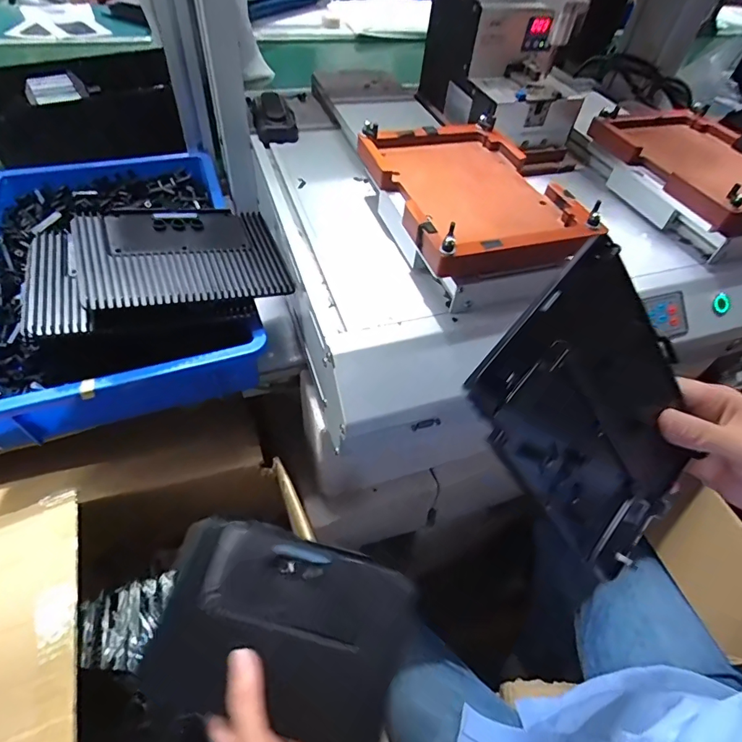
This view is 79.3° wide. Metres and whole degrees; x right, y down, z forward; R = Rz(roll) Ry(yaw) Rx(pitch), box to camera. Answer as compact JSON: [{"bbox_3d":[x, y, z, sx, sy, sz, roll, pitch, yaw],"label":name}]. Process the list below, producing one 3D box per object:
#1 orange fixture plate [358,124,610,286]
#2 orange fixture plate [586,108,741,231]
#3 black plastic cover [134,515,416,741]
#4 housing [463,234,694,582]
[{"bbox_3d":[0.091,-0.174,0.439,0.157,0.043,0.227,-14,53,-17],"label":"orange fixture plate"},{"bbox_3d":[0.376,-0.242,0.508,0.160,0.026,0.220,-13,52,-16],"label":"orange fixture plate"},{"bbox_3d":[-0.072,0.213,0.374,0.202,0.032,0.138,16,69,1],"label":"black plastic cover"},{"bbox_3d":[0.140,0.027,0.274,0.130,0.178,0.016,-46,23,-12],"label":"housing"}]

